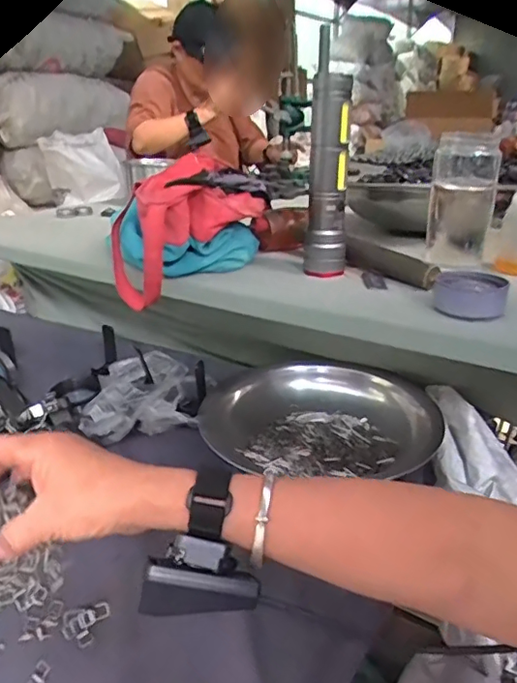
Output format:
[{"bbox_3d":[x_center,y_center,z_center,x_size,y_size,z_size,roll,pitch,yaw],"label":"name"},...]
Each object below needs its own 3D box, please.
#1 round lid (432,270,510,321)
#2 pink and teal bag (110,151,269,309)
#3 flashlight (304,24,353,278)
[{"bbox_3d":[0.207,-0.048,0.540,0.068,0.029,0.074,9,25,20],"label":"round lid"},{"bbox_3d":[-0.081,-0.135,0.668,0.172,0.139,0.132,-15,28,-30],"label":"pink and teal bag"},{"bbox_3d":[0.079,-0.199,0.617,0.048,0.249,0.038,2,24,5],"label":"flashlight"}]

